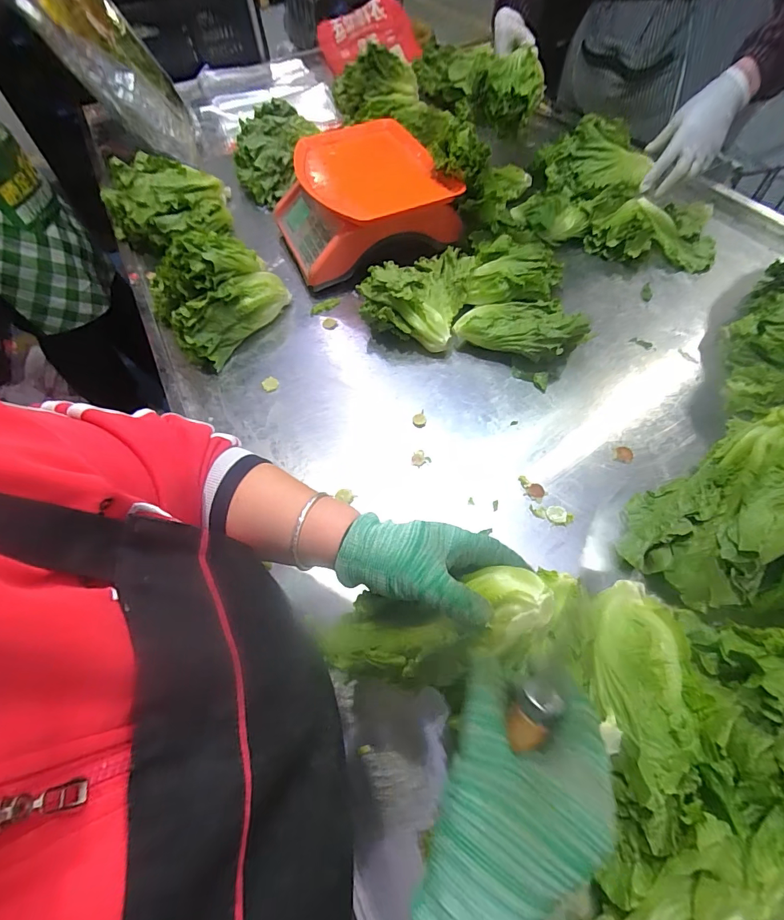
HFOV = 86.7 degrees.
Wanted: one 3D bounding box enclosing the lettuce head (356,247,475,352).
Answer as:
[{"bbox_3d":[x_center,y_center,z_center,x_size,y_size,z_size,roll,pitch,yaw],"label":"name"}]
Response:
[{"bbox_3d":[0.035,-0.273,0.671,0.163,0.084,0.183,15,61,12],"label":"lettuce head"}]

